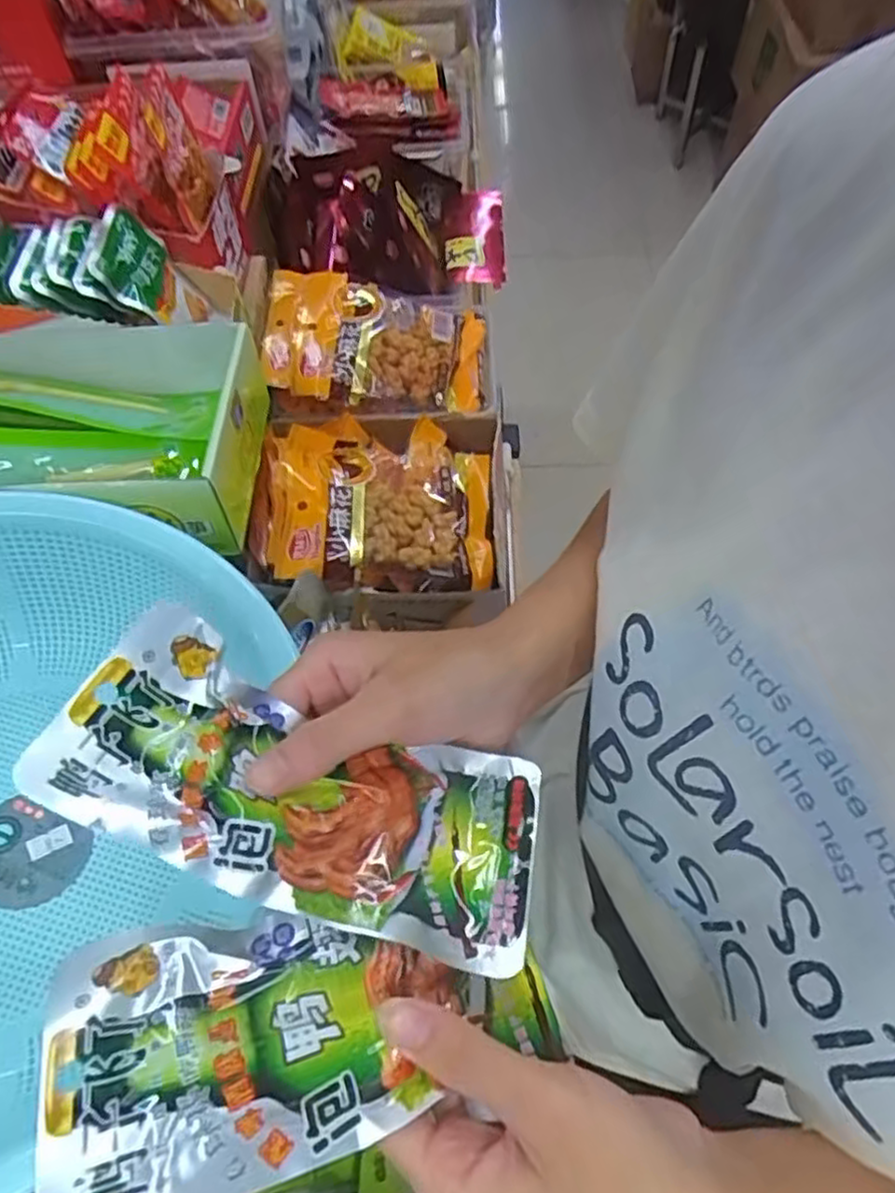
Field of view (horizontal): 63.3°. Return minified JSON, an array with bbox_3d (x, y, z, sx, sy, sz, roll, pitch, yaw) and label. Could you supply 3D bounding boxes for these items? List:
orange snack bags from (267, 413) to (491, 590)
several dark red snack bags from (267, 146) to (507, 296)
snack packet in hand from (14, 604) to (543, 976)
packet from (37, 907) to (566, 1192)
[{"bbox_3d":[-0.052,-0.080,0.547,0.165,0.055,0.149,-4,61,1],"label":"orange snack bags"},{"bbox_3d":[-0.063,-0.380,0.727,0.228,0.075,0.152,-2,61,2],"label":"several dark red snack bags"},{"bbox_3d":[-0.052,0.074,0.279,0.187,0.021,0.085,24,62,-11],"label":"snack packet in hand"},{"bbox_3d":[-0.045,0.144,0.249,0.163,0.015,0.080,-2,52,-28],"label":"packet"}]

